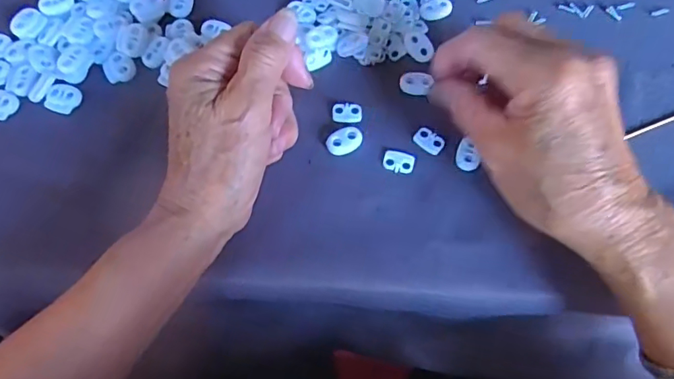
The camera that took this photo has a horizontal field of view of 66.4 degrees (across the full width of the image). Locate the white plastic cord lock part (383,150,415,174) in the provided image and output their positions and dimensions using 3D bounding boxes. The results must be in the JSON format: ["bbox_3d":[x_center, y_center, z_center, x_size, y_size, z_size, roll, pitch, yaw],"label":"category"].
[{"bbox_3d":[0.038,-0.017,0.314,0.019,0.004,0.014,12,69,4],"label":"white plastic cord lock part"}]

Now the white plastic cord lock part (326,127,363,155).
[{"bbox_3d":[0.005,-0.030,0.318,0.023,0.006,0.014,-22,71,-8],"label":"white plastic cord lock part"}]

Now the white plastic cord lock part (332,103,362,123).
[{"bbox_3d":[0.007,-0.049,0.327,0.019,0.004,0.013,-1,69,-1],"label":"white plastic cord lock part"}]

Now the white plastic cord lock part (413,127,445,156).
[{"bbox_3d":[0.057,-0.031,0.319,0.019,0.004,0.013,37,73,13],"label":"white plastic cord lock part"}]

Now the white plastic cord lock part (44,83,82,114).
[{"bbox_3d":[-0.176,-0.059,0.329,0.020,0.004,0.021,19,70,7],"label":"white plastic cord lock part"}]

